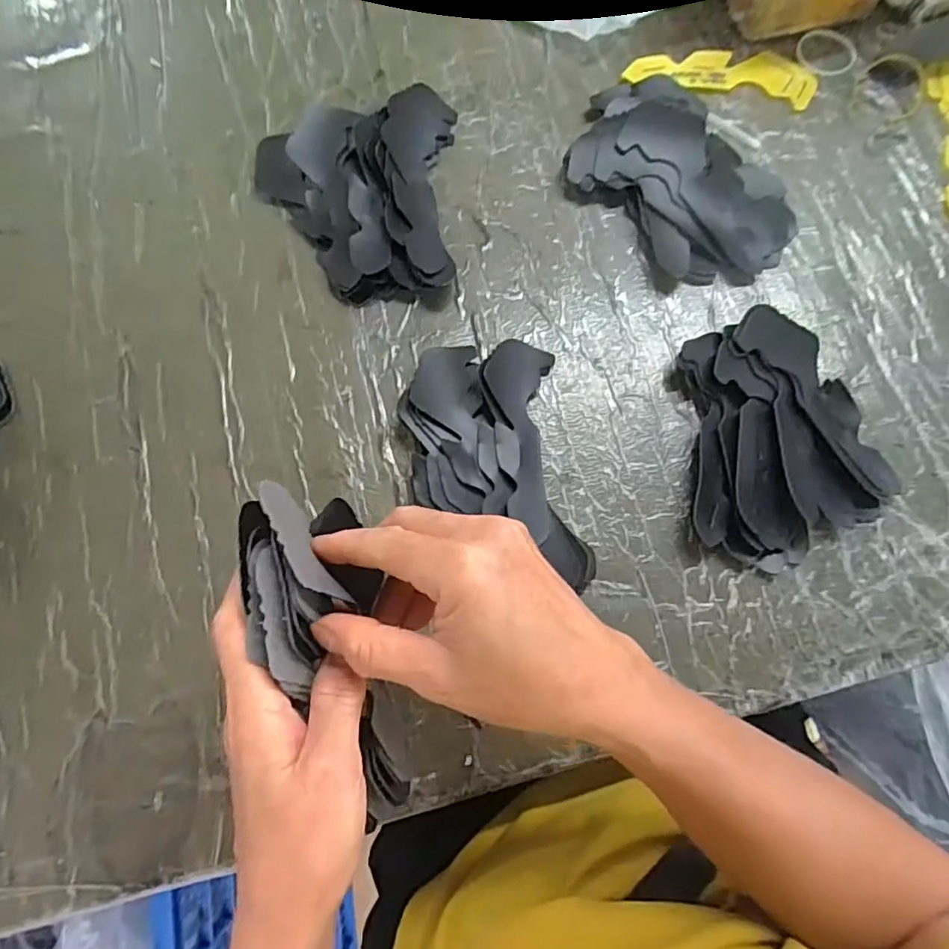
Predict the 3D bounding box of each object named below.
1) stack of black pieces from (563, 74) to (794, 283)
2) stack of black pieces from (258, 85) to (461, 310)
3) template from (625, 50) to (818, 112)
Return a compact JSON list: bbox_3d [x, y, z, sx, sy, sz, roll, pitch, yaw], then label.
[{"bbox_3d":[0.152,-0.219,0.438,0.110,0.035,0.178,-38,80,-8],"label":"stack of black pieces"},{"bbox_3d":[-0.083,-0.206,0.440,0.146,0.030,0.159,-9,77,-2],"label":"stack of black pieces"},{"bbox_3d":[0.195,-0.318,0.476,0.147,0.008,0.043,9,77,2],"label":"template"}]

